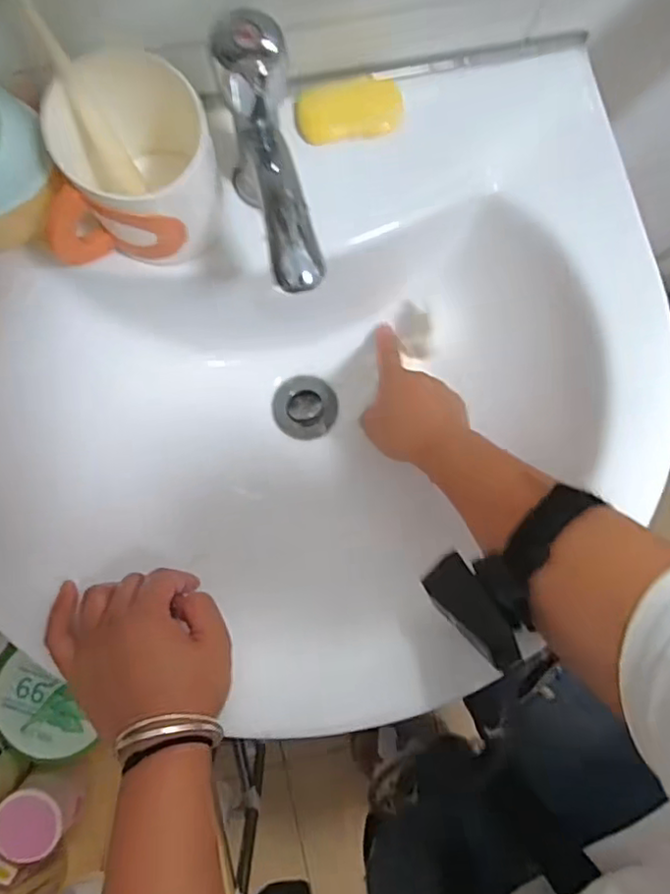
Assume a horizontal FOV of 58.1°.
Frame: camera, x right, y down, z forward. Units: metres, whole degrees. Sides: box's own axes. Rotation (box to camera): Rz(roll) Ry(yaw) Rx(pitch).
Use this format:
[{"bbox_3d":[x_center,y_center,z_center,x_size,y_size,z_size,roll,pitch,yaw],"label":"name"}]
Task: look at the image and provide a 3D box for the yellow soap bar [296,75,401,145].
[{"bbox_3d":[0.010,-0.238,0.425,0.074,0.022,0.031,-11,83,-4],"label":"yellow soap bar"}]

